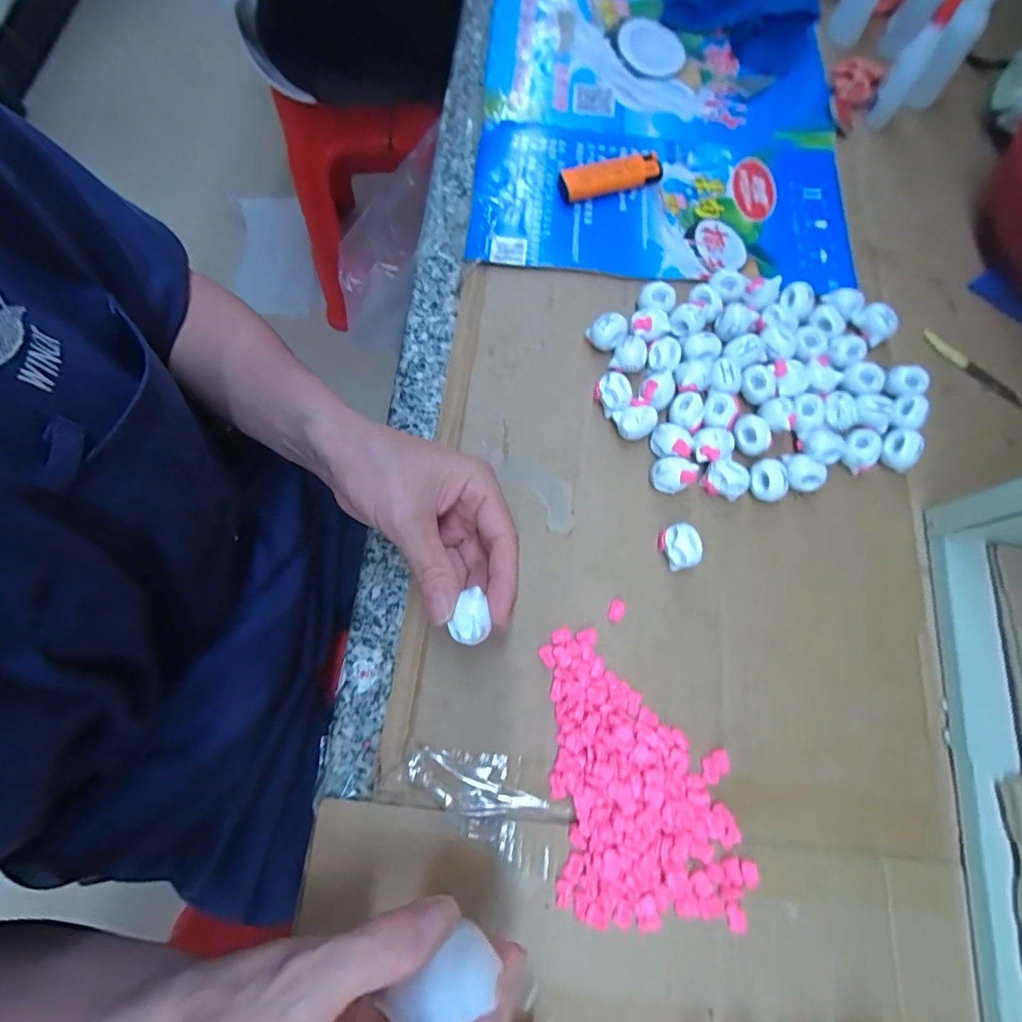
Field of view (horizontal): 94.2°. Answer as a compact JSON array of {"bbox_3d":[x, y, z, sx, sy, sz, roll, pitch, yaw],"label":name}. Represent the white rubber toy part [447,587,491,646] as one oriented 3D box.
[{"bbox_3d":[-0.019,0.052,0.230,0.019,0.008,0.024,25,74,7],"label":"white rubber toy part"}]

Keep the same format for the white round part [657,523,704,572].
[{"bbox_3d":[0.103,0.022,0.287,0.020,0.022,0.026,-14,74,-5],"label":"white round part"}]

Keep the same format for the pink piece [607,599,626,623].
[{"bbox_3d":[0.063,0.059,0.282,0.009,0.006,0.013,20,74,6],"label":"pink piece"}]

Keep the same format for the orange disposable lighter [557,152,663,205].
[{"bbox_3d":[0.077,-0.261,0.374,0.080,0.017,0.023,-15,74,-5],"label":"orange disposable lighter"}]

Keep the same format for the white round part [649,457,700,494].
[{"bbox_3d":[0.101,-0.023,0.300,0.026,0.020,0.021,35,76,10],"label":"white round part"}]

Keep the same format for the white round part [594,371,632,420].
[{"bbox_3d":[0.068,-0.076,0.315,0.020,0.017,0.024,-28,75,-9],"label":"white round part"}]

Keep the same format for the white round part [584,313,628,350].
[{"bbox_3d":[0.066,-0.123,0.326,0.026,0.020,0.019,25,74,7],"label":"white round part"}]

